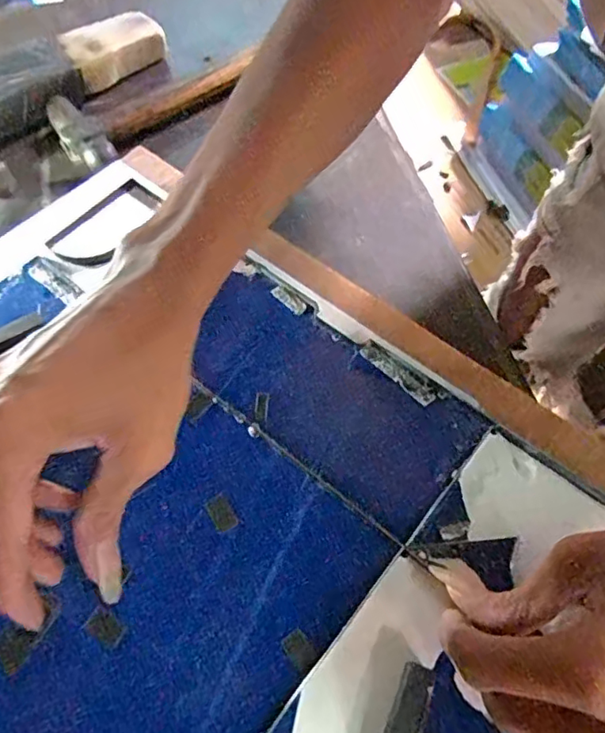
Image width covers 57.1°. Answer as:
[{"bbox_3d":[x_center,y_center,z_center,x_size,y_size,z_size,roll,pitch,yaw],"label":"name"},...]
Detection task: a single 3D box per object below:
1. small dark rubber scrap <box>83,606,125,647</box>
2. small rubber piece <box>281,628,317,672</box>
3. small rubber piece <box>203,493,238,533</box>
[{"bbox_3d":[-0.086,0.113,0.242,0.017,0.004,0.011,33,67,19],"label":"small dark rubber scrap"},{"bbox_3d":[-0.001,0.119,0.235,0.011,0.004,0.014,-37,65,-17],"label":"small rubber piece"},{"bbox_3d":[-0.039,0.070,0.267,0.011,0.004,0.017,-29,63,-13],"label":"small rubber piece"}]

